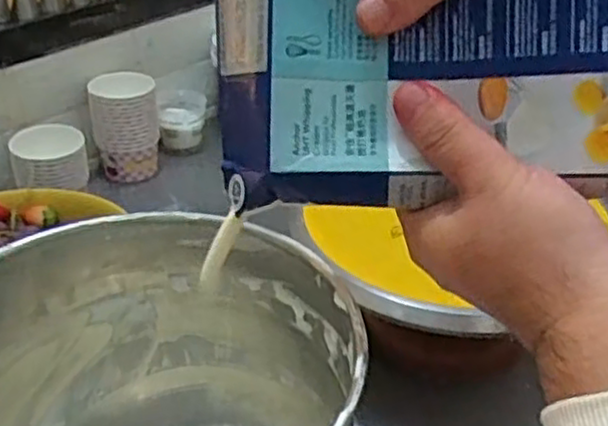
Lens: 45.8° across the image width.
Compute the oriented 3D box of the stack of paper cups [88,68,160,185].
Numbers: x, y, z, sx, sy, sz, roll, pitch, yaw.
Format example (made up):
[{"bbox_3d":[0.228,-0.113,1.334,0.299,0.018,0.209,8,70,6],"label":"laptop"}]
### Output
[{"bbox_3d":[-0.235,-0.115,0.957,0.085,0.133,0.072,-8,33,-15],"label":"stack of paper cups"}]

